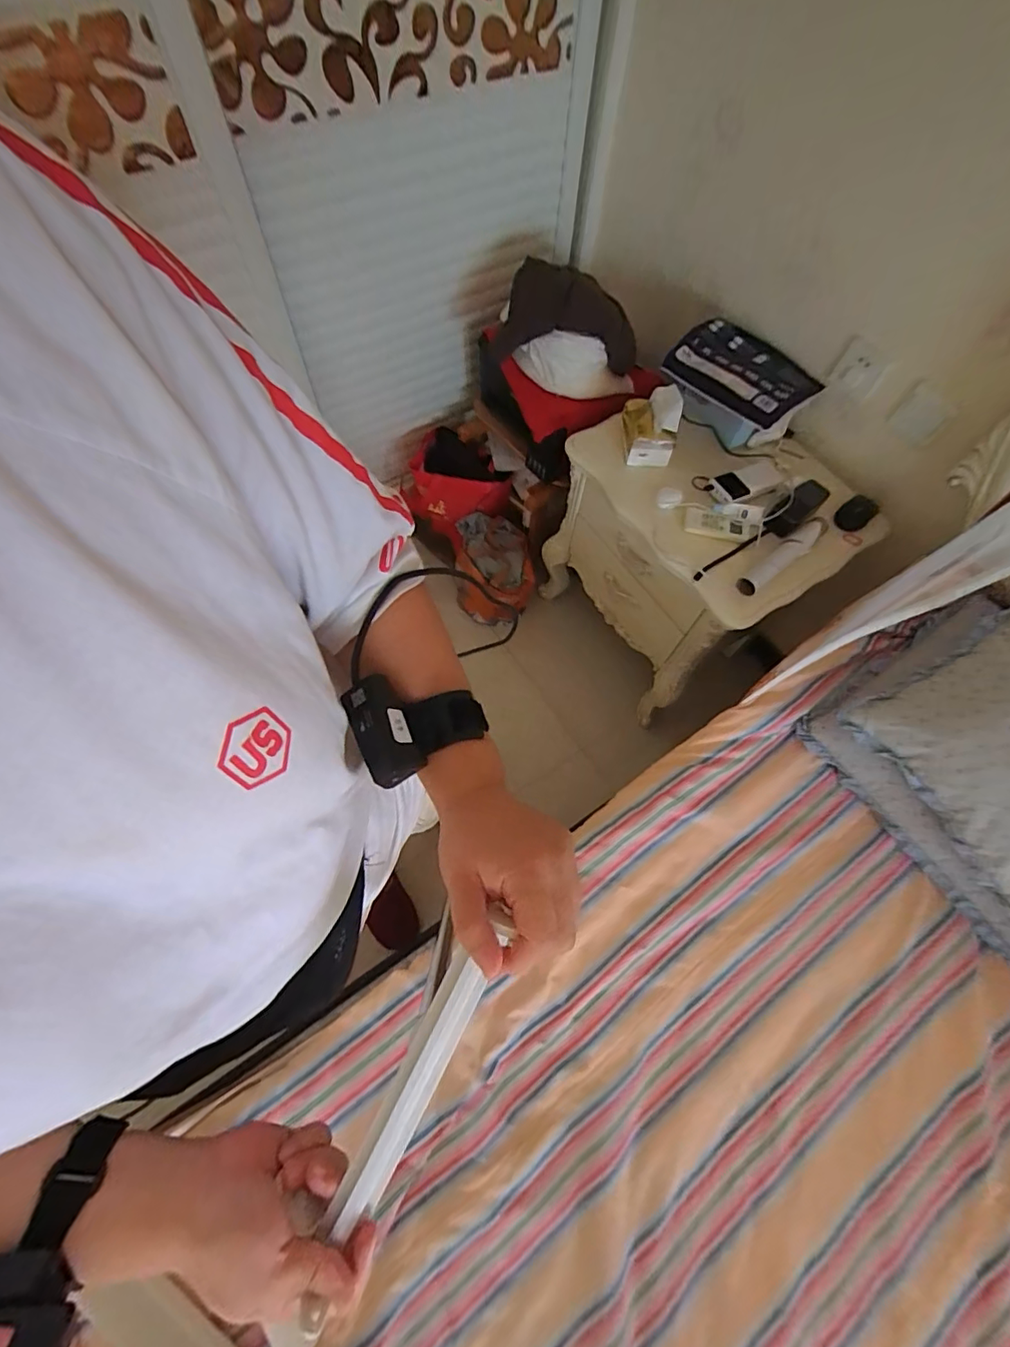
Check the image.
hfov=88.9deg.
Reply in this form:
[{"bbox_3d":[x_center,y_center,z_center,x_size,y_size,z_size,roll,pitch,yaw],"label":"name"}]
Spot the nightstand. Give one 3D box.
[{"bbox_3d":[0.461,-0.310,1.327,0.454,0.514,0.566,-31,70,-15],"label":"nightstand"}]

